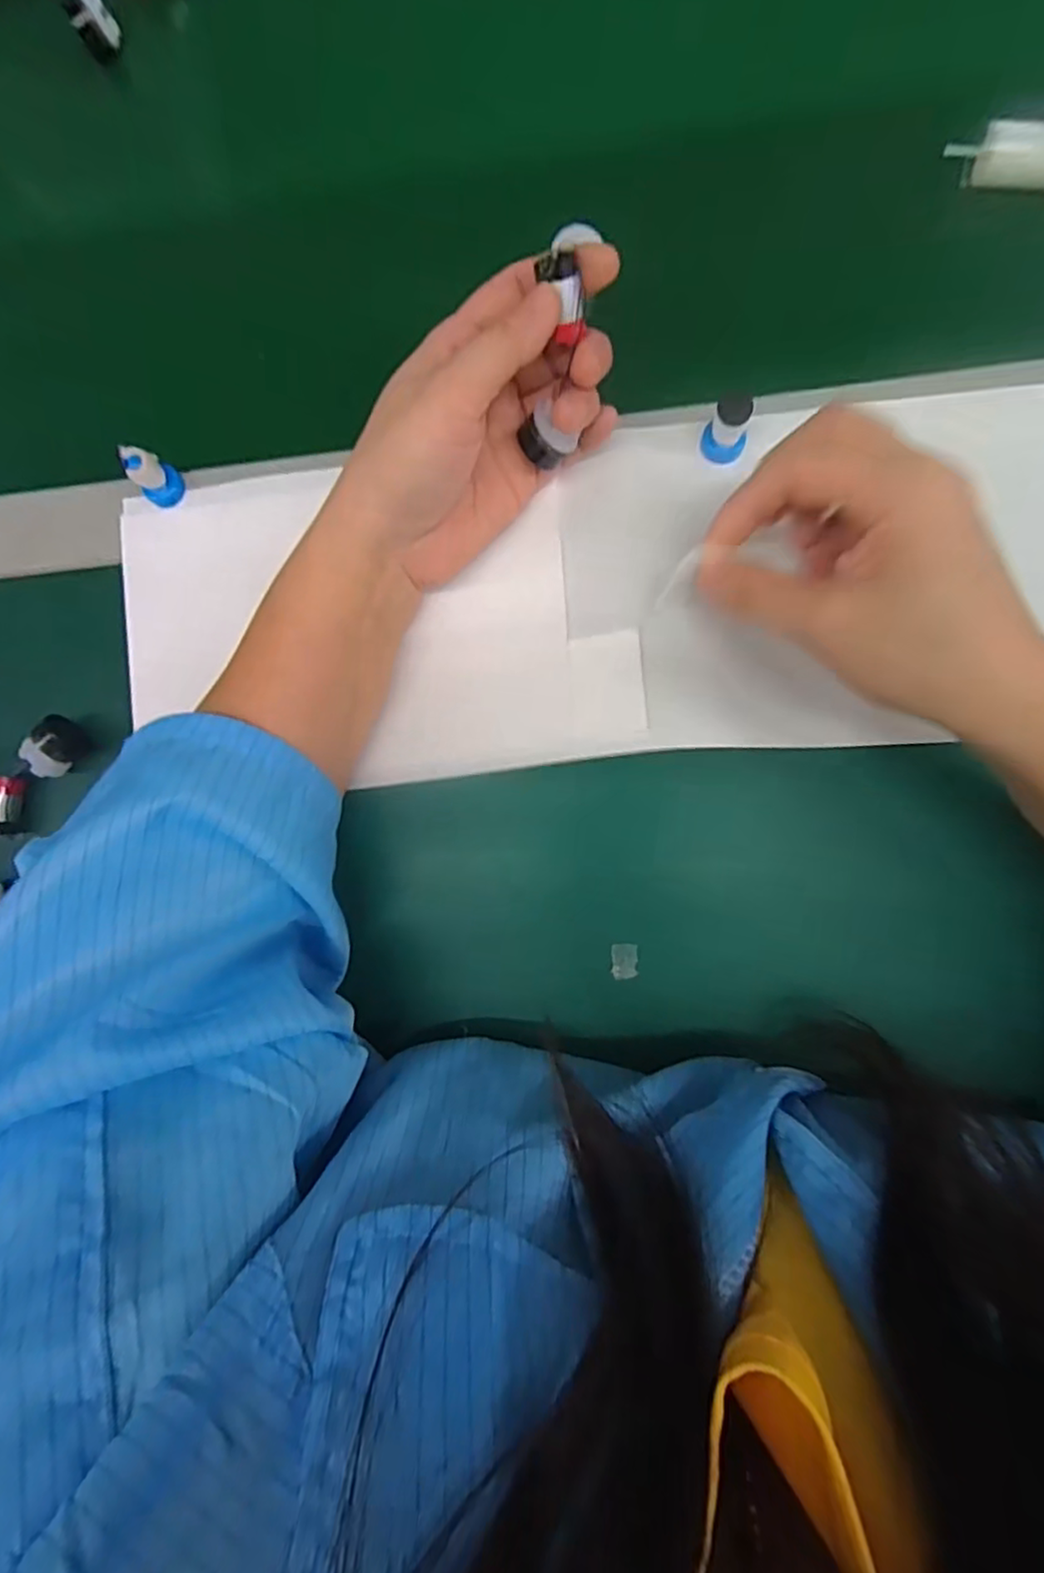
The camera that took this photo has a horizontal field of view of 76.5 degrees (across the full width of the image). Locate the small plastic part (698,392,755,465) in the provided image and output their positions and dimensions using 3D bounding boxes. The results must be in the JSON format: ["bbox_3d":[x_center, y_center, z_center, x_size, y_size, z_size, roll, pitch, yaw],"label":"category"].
[{"bbox_3d":[0.087,-0.152,0.281,0.018,0.028,0.017,0,84,2],"label":"small plastic part"}]

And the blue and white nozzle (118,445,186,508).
[{"bbox_3d":[-0.171,-0.144,0.306,0.015,0.027,0.013,-3,84,2],"label":"blue and white nozzle"}]

